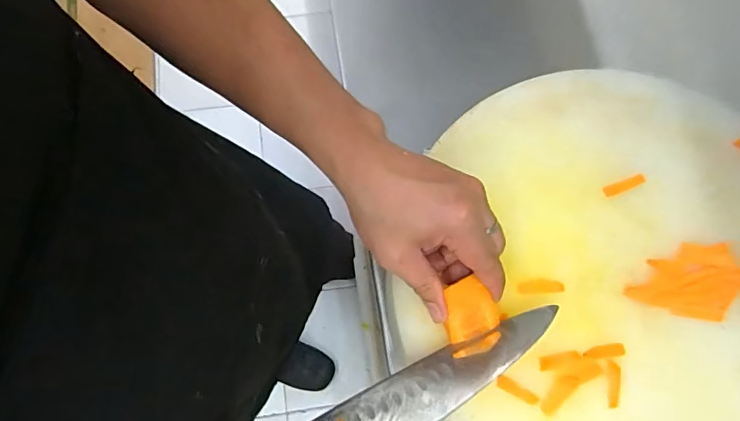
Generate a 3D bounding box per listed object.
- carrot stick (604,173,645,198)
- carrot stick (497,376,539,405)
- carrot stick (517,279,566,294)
[{"bbox_3d":[0.211,-0.020,0.384,0.036,0.004,0.009,-20,76,-7],"label":"carrot stick"},{"bbox_3d":[0.109,0.132,0.340,0.032,0.004,0.008,29,76,6],"label":"carrot stick"},{"bbox_3d":[0.135,0.060,0.365,0.036,0.004,0.011,-2,75,-2],"label":"carrot stick"}]

